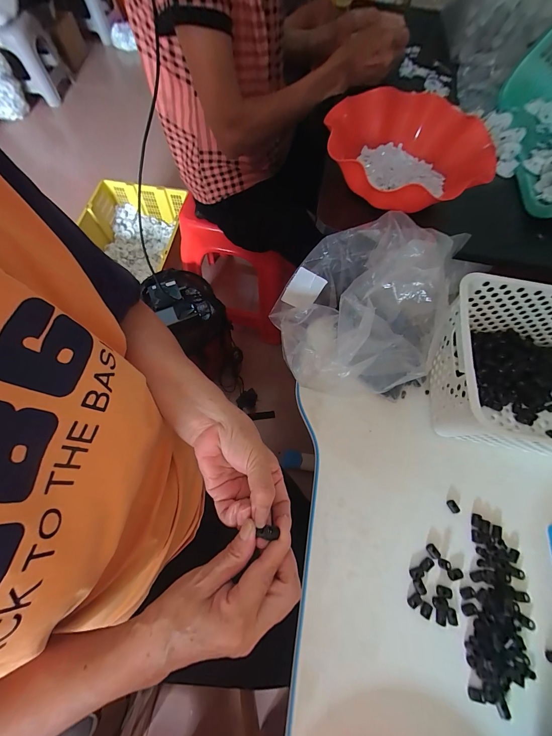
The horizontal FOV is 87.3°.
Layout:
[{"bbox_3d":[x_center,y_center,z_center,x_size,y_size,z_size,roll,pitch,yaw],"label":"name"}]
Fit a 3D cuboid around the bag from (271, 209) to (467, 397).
[{"bbox_3d":[0.094,-0.083,0.373,0.174,0.180,0.207,-13,68,-8],"label":"bag"}]

